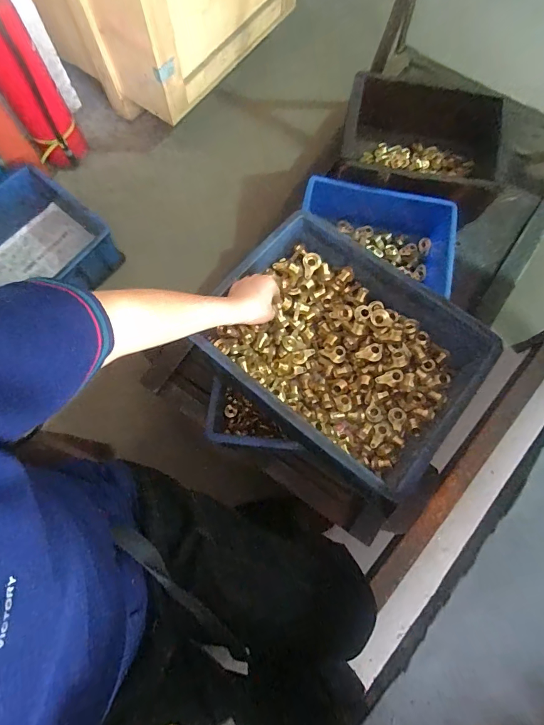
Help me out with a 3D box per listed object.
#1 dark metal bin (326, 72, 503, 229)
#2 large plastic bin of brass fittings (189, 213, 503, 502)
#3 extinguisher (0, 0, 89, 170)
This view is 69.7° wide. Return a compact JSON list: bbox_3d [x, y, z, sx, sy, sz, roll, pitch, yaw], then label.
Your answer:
[{"bbox_3d":[0.351,-0.500,0.925,0.368,0.145,0.284,12,74,3],"label":"dark metal bin"},{"bbox_3d":[0.106,-0.020,0.659,0.388,0.152,0.297,39,77,10],"label":"large plastic bin of brass fittings"},{"bbox_3d":[-0.617,-0.704,0.963,0.129,0.454,0.160,-30,76,-9],"label":"extinguisher"}]

